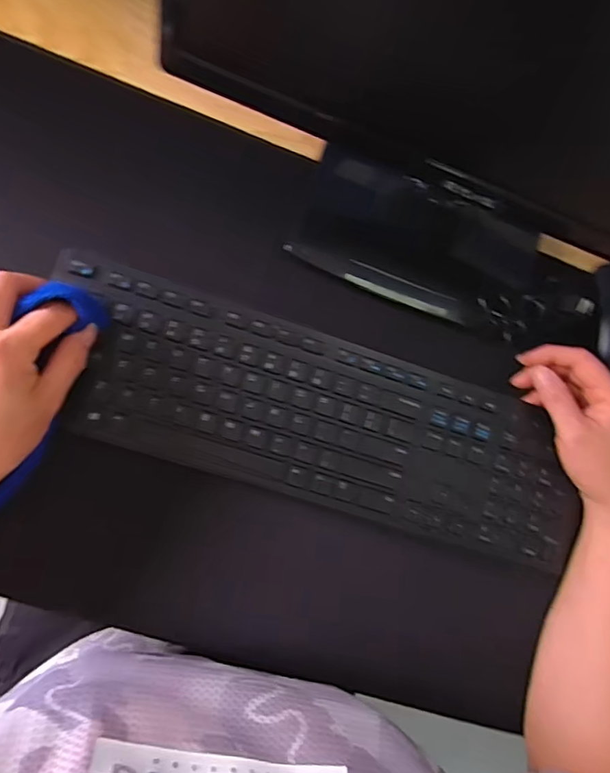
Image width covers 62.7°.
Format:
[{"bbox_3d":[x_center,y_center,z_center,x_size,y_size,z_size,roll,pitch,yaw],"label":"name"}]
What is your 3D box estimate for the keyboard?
[{"bbox_3d":[0.018,0.024,0.385,0.411,0.015,0.127,20,86,-7],"label":"keyboard"}]

